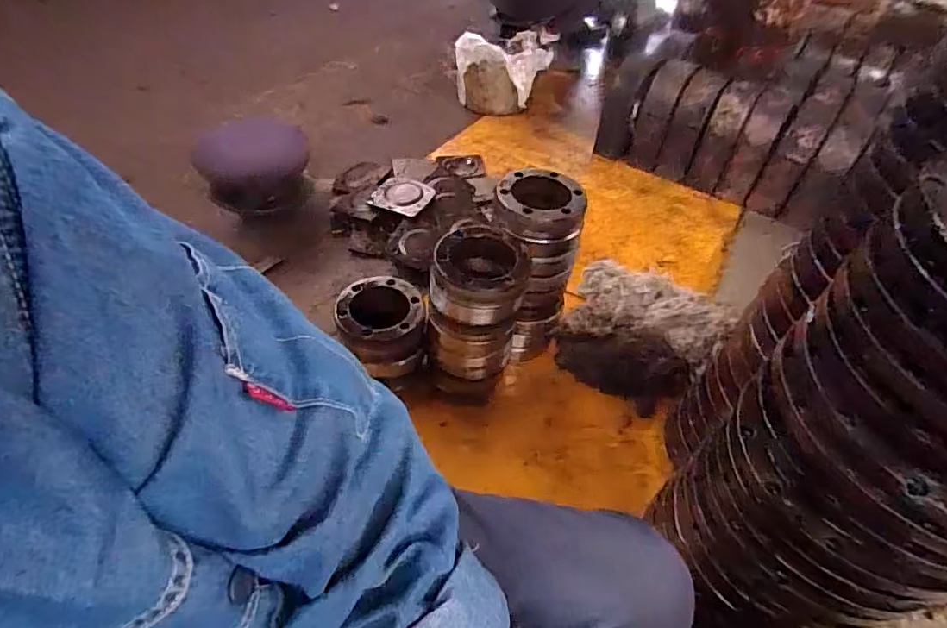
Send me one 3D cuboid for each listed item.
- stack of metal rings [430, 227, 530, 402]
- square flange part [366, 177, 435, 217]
[{"bbox_3d":[0.005,0.018,0.952,0.140,0.316,0.131,15,46,9],"label":"stack of metal rings"},{"bbox_3d":[-0.188,-0.309,1.375,0.156,0.016,0.130,16,52,23],"label":"square flange part"}]

